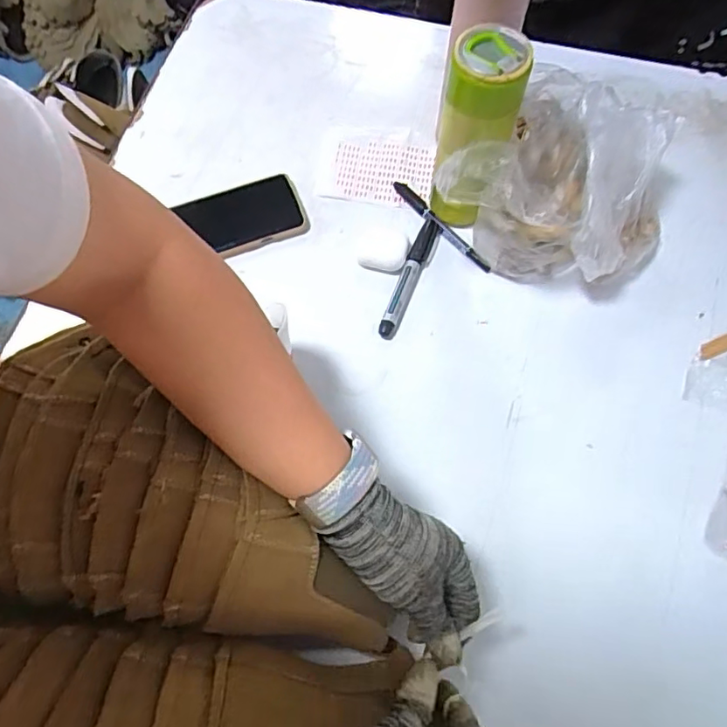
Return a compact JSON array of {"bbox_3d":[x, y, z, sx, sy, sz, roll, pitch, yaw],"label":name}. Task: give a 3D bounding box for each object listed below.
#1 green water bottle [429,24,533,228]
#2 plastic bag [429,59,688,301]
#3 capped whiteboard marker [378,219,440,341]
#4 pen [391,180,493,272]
[{"bbox_3d":[0.100,-0.207,0.514,0.060,0.189,0.054,9,68,4],"label":"green water bottle"},{"bbox_3d":[0.207,-0.183,0.536,0.199,0.133,0.235,28,70,11],"label":"plastic bag"},{"bbox_3d":[0.047,-0.089,0.562,0.019,0.018,0.142,21,69,9],"label":"capped whiteboard marker"},{"bbox_3d":[0.081,-0.147,0.587,0.015,0.008,0.143,-35,71,-13],"label":"pen"}]

